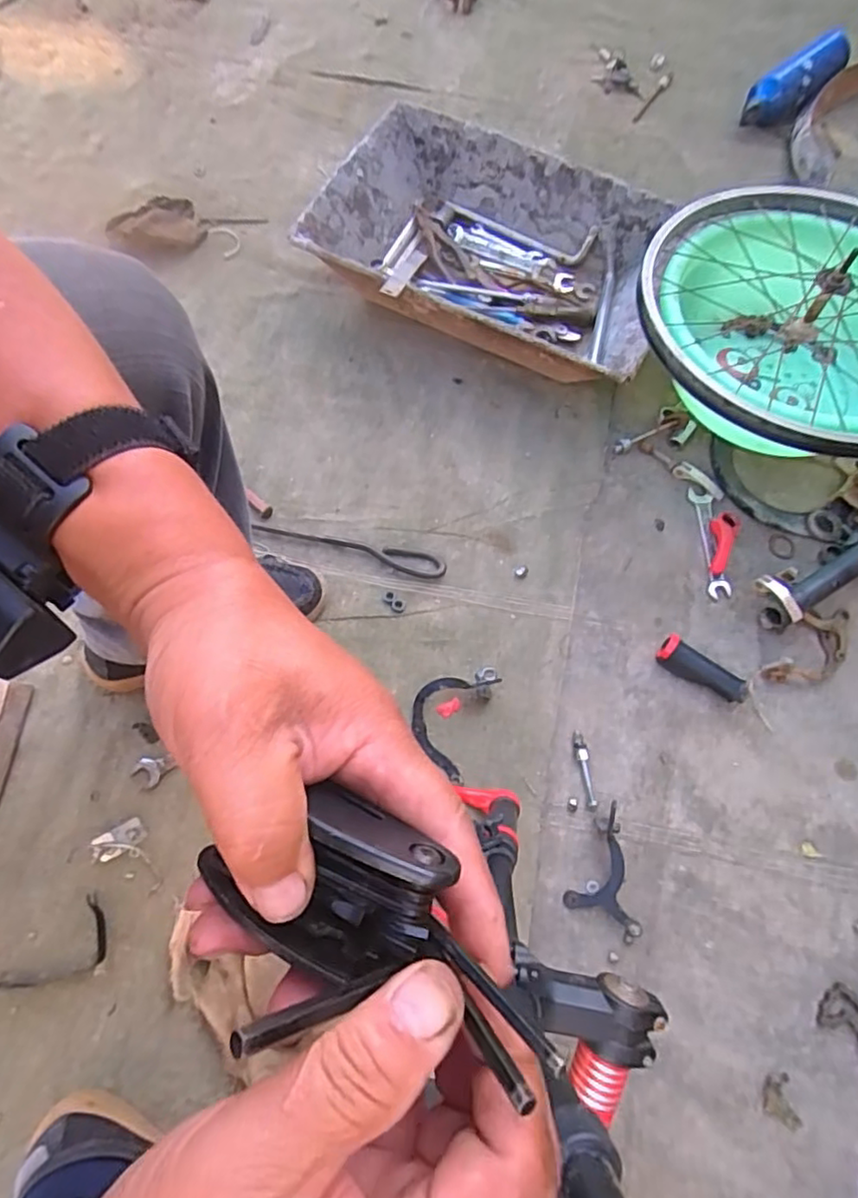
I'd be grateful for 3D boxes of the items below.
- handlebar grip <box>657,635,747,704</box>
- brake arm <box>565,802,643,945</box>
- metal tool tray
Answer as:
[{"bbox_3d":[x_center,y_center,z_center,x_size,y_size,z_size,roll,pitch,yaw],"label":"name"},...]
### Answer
[{"bbox_3d":[0.312,0.083,0.717,0.101,0.029,0.032,32,71,10],"label":"handlebar grip"},{"bbox_3d":[0.195,0.277,0.642,0.076,0.026,0.112,24,70,8],"label":"brake arm"},{"bbox_3d":[0.090,-0.472,0.874,0.478,0.107,0.300,27,71,9],"label":"metal tool tray"}]

